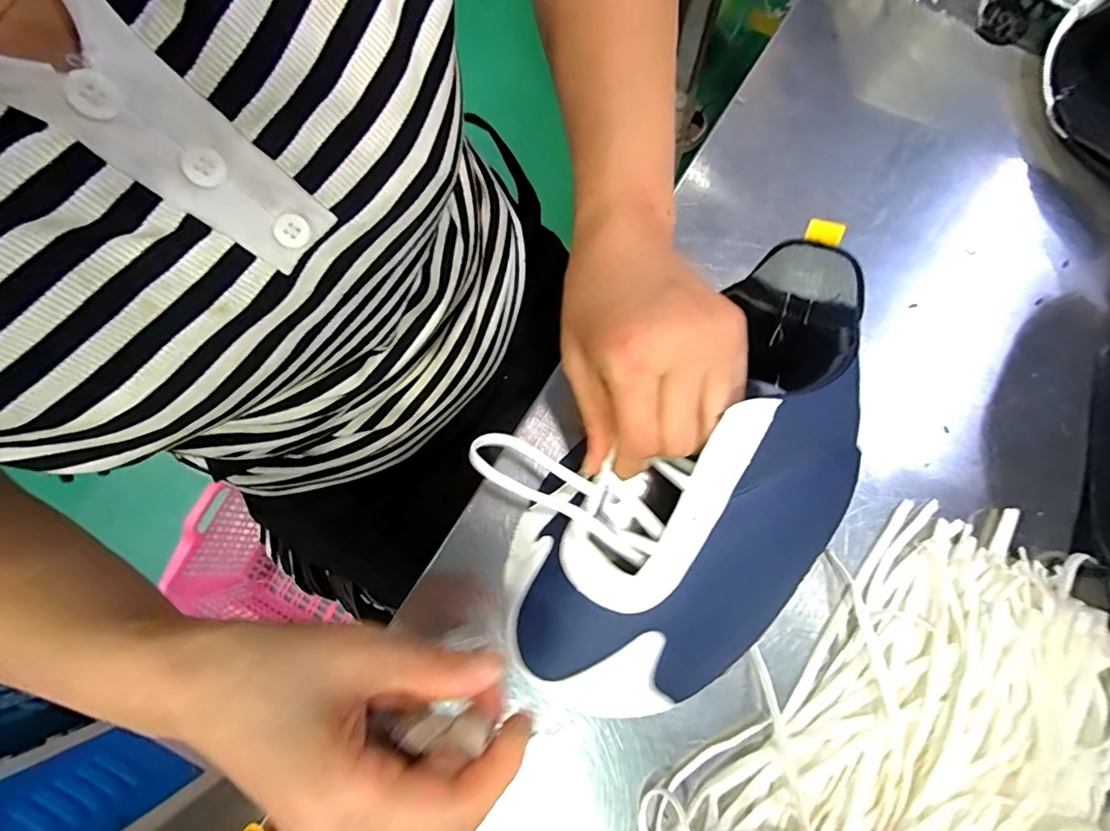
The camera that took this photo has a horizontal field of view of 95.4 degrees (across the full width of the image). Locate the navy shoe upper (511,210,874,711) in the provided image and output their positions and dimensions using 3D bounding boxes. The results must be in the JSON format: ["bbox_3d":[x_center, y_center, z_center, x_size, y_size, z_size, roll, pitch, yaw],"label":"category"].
[{"bbox_3d":[0.076,0.037,0.254,0.123,0.066,0.240,39,92,9],"label":"navy shoe upper"}]

